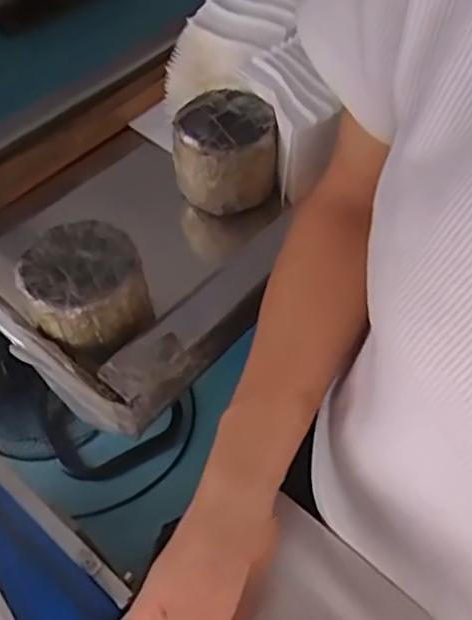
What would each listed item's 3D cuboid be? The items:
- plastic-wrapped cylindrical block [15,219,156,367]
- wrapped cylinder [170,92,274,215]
[{"bbox_3d":[-0.111,-0.015,0.485,0.078,0.060,0.077,0,54,0],"label":"plastic-wrapped cylindrical block"},{"bbox_3d":[-0.010,-0.136,0.575,0.085,0.070,0.081,-1,54,-1],"label":"wrapped cylinder"}]

